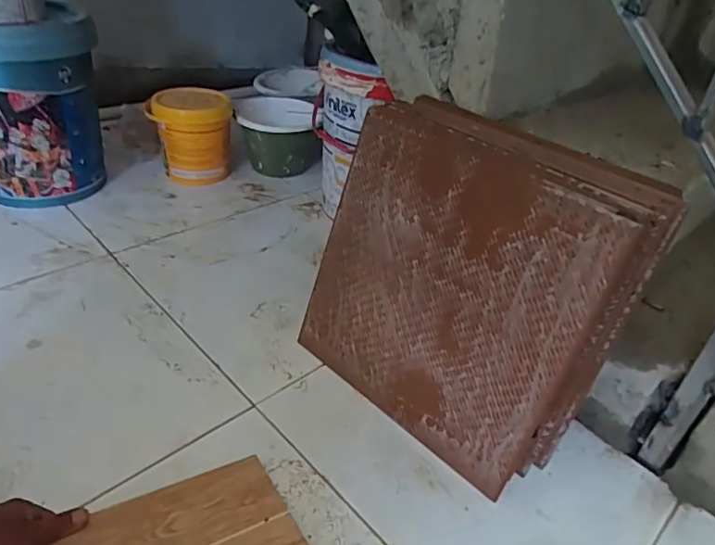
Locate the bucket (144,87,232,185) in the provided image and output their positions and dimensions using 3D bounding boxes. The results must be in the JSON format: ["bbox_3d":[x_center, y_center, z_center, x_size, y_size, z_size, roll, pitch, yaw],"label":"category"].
[{"bbox_3d":[-0.409,-0.343,1.355,0.169,0.198,0.180,26,39,25],"label":"bucket"}]

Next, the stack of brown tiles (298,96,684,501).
[{"bbox_3d":[0.140,0.018,0.751,0.400,0.423,0.114,32,26,32],"label":"stack of brown tiles"}]

